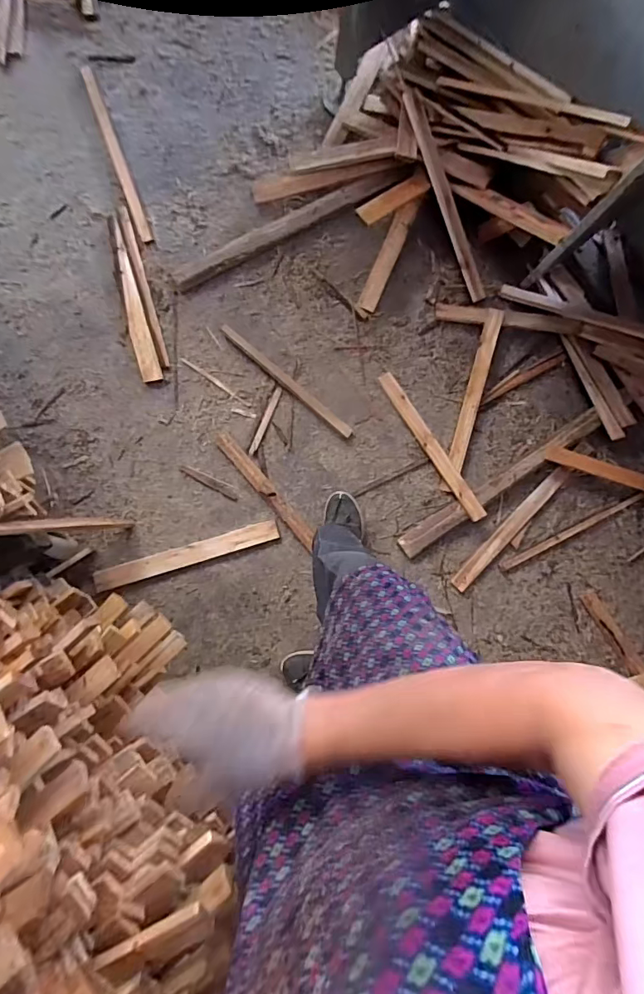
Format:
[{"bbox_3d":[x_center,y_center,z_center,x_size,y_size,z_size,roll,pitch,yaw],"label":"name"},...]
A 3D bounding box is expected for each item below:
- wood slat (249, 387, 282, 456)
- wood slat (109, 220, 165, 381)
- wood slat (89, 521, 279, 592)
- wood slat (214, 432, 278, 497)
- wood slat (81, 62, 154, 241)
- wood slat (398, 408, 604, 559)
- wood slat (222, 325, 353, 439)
[{"bbox_3d":[-0.159,-0.214,1.304,0.017,0.014,0.205,23,88,-2],"label":"wood slat"},{"bbox_3d":[-0.526,-0.548,1.287,0.053,0.017,0.471,-15,87,-3],"label":"wood slat"},{"bbox_3d":[-0.368,0.160,1.265,0.505,0.029,0.059,-17,90,-3],"label":"wood slat"},{"bbox_3d":[-0.213,-0.092,1.292,0.042,0.009,0.217,-40,89,-4],"label":"wood slat"},{"bbox_3d":[-0.578,-0.962,1.310,0.028,0.011,0.519,-19,88,-4],"label":"wood slat"},{"bbox_3d":[0.513,-0.038,1.326,0.669,0.033,0.058,-34,89,-4],"label":"wood slat"},{"bbox_3d":[-0.098,-0.324,1.321,0.463,0.021,0.029,40,86,0],"label":"wood slat"}]

